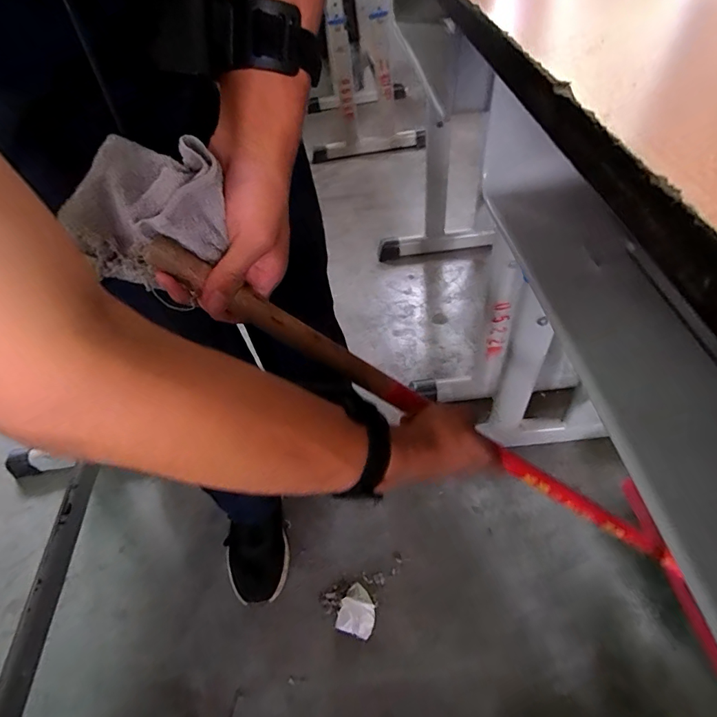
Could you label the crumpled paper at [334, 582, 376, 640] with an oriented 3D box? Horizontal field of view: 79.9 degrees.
[{"bbox_3d":[-0.001,0.412,0.702,0.059,0.024,0.071,12,56,14],"label":"crumpled paper"}]

